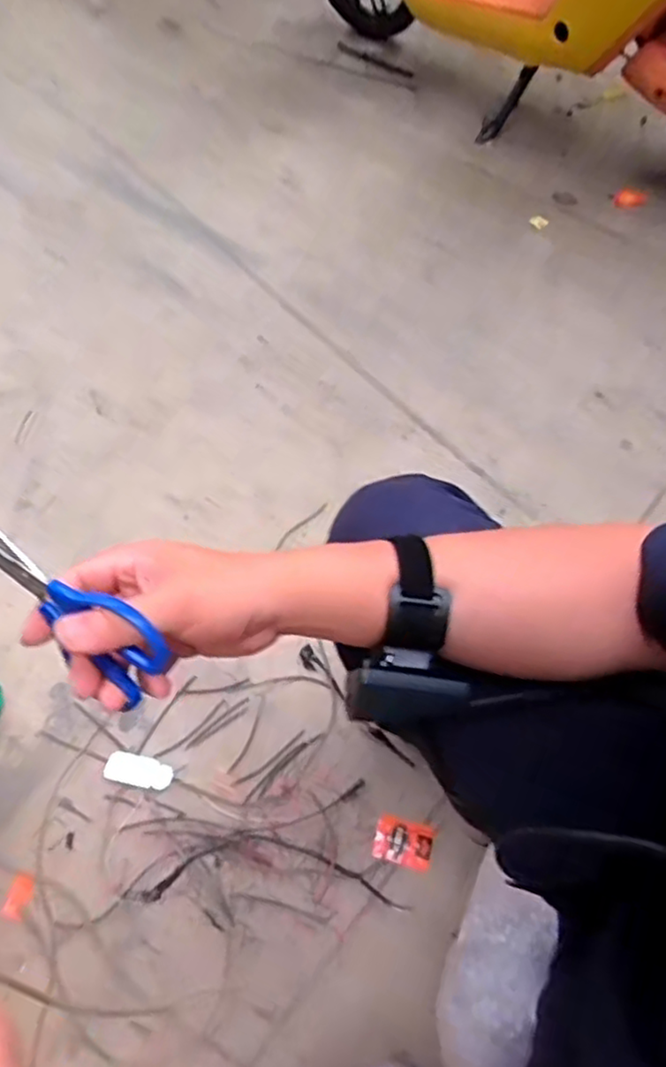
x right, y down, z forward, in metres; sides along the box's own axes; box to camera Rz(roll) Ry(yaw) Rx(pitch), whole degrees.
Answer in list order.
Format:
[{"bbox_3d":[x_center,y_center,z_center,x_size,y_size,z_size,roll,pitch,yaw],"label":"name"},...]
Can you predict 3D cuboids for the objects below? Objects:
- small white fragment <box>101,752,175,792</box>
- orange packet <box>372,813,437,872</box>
[{"bbox_3d":[-0.259,0.316,0.888,0.091,0.006,0.038,10,58,9],"label":"small white fragment"},{"bbox_3d":[0.088,0.383,0.828,0.071,0.006,0.051,14,59,11],"label":"orange packet"}]

